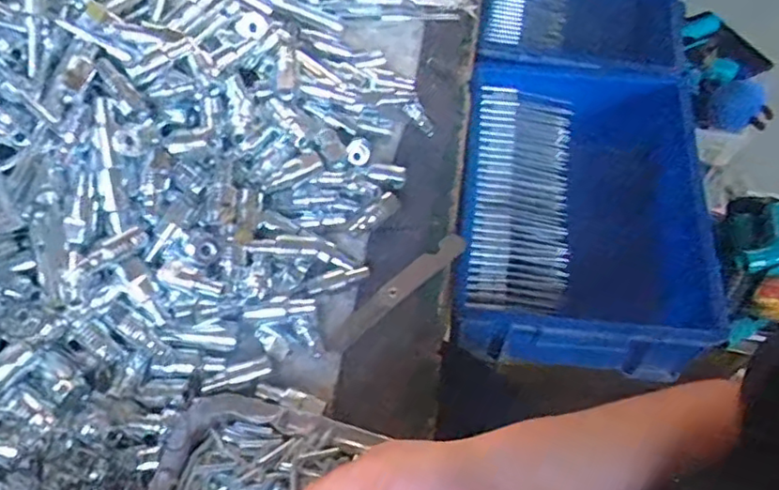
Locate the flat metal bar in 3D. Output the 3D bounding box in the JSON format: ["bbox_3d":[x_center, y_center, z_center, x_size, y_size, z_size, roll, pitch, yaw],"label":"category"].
[{"bbox_3d":[0.007,0.035,0.511,0.145,0.004,0.018,-37,67,-22],"label":"flat metal bar"}]

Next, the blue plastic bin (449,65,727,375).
[{"bbox_3d":[0.262,-0.047,0.828,0.320,0.122,0.405,7,59,2],"label":"blue plastic bin"}]

